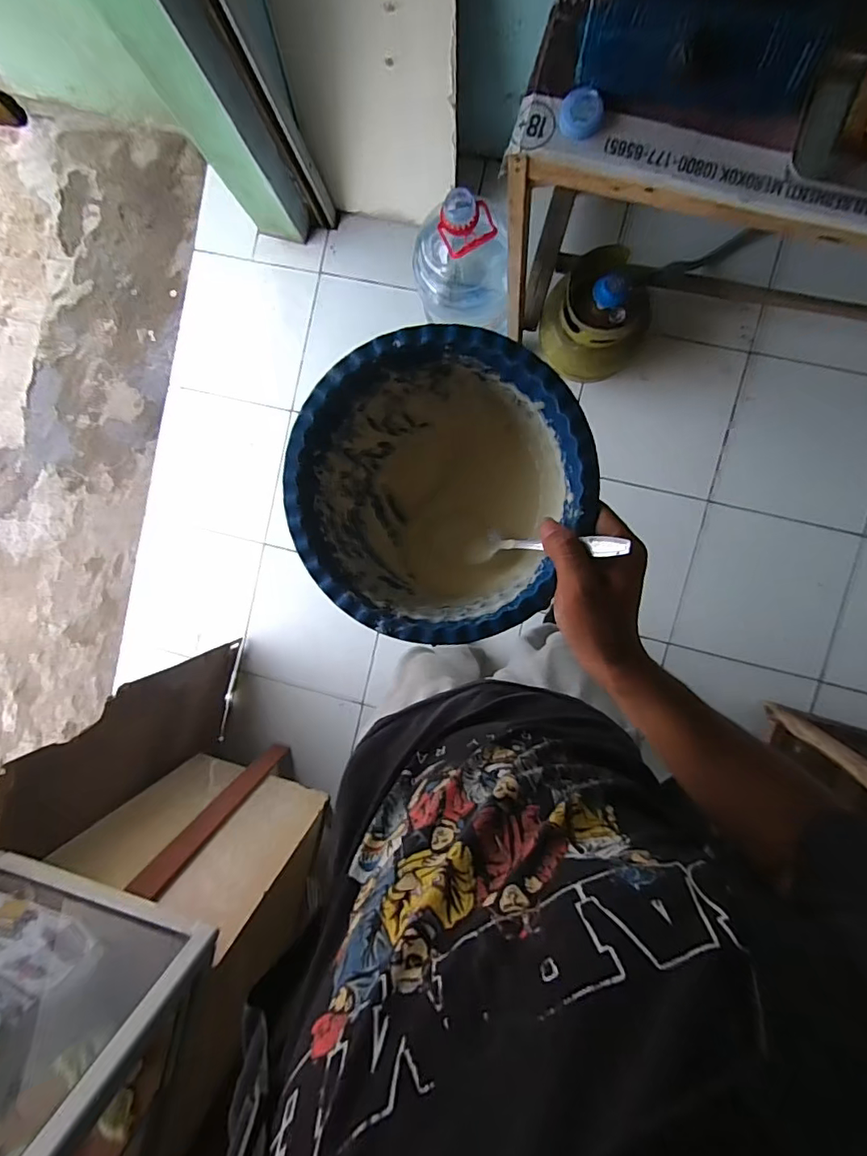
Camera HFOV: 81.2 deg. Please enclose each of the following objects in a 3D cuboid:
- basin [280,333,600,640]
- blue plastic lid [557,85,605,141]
[{"bbox_3d":[0.009,-0.066,0.408,0.218,0.092,0.218,0,90,9],"label":"basin"},{"bbox_3d":[0.208,-0.657,0.712,0.059,0.015,0.066,-2,93,7],"label":"blue plastic lid"}]

